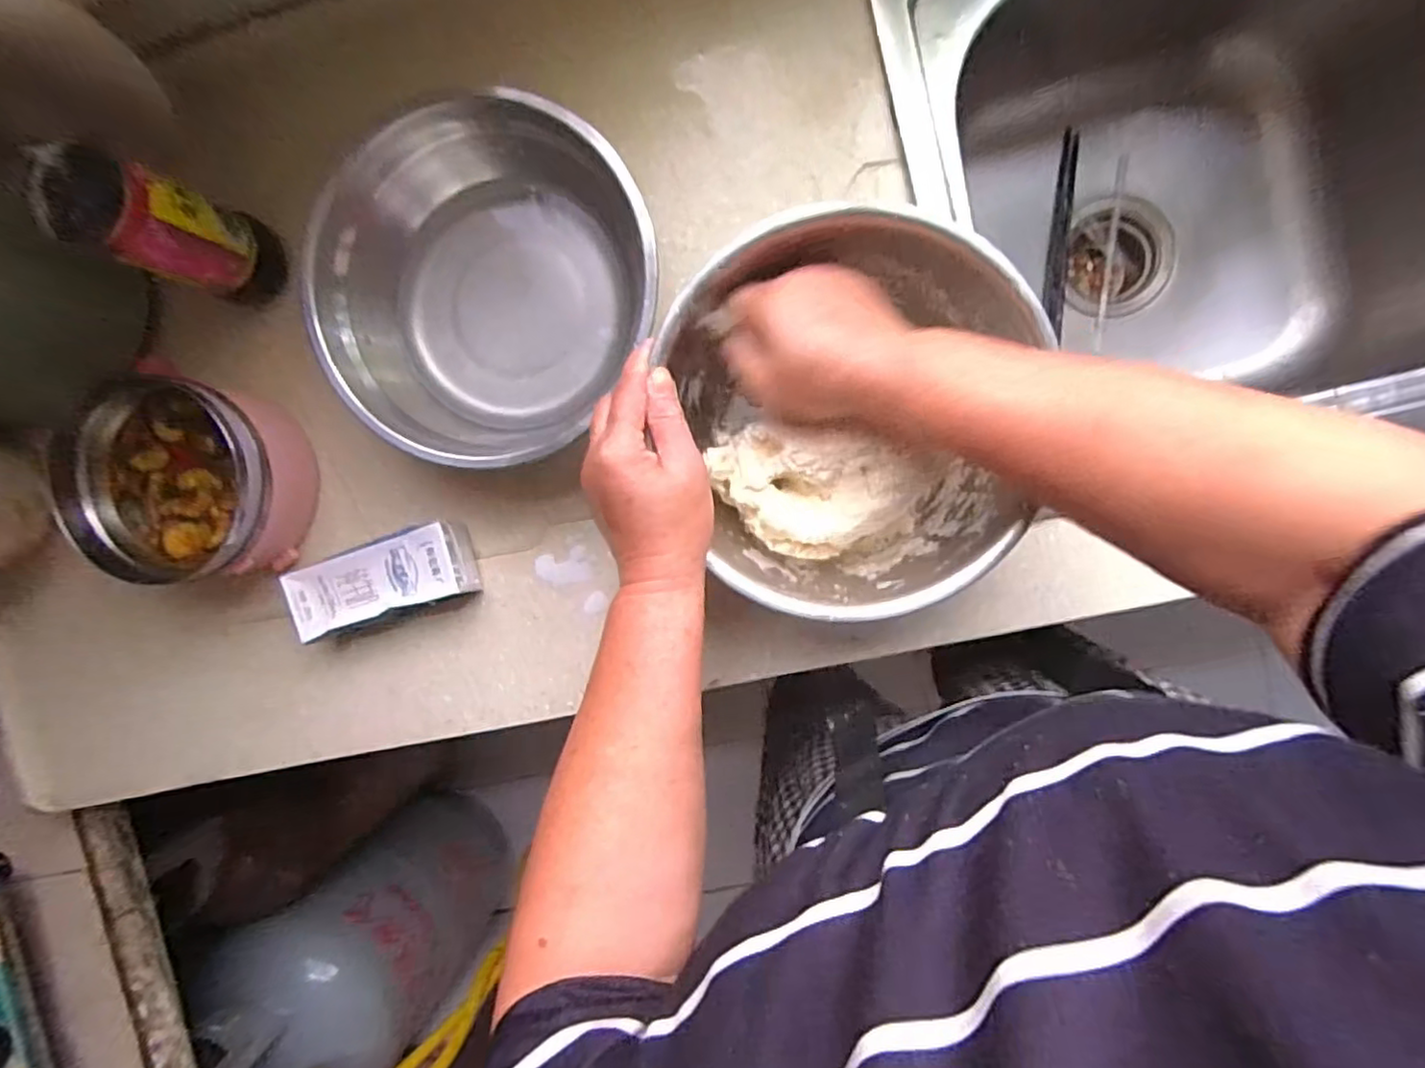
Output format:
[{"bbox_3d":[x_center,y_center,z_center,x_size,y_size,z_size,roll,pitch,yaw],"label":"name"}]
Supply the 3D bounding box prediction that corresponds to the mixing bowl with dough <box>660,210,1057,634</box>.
[{"bbox_3d":[0.089,-0.073,0.415,0.202,0.094,0.226,-16,93,7],"label":"mixing bowl with dough"}]

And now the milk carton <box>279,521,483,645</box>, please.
[{"bbox_3d":[-0.243,0.034,0.486,0.131,0.037,0.060,-16,93,7],"label":"milk carton"}]

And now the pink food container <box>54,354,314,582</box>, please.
[{"bbox_3d":[-0.381,-0.040,0.478,0.142,0.072,0.140,1,95,6],"label":"pink food container"}]

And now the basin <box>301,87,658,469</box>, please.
[{"bbox_3d":[-0.148,-0.165,0.446,0.196,0.076,0.221,41,98,1],"label":"basin"}]

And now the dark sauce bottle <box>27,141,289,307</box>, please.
[{"bbox_3d":[-0.342,-0.193,0.424,0.051,0.146,0.058,21,97,4],"label":"dark sauce bottle"}]

